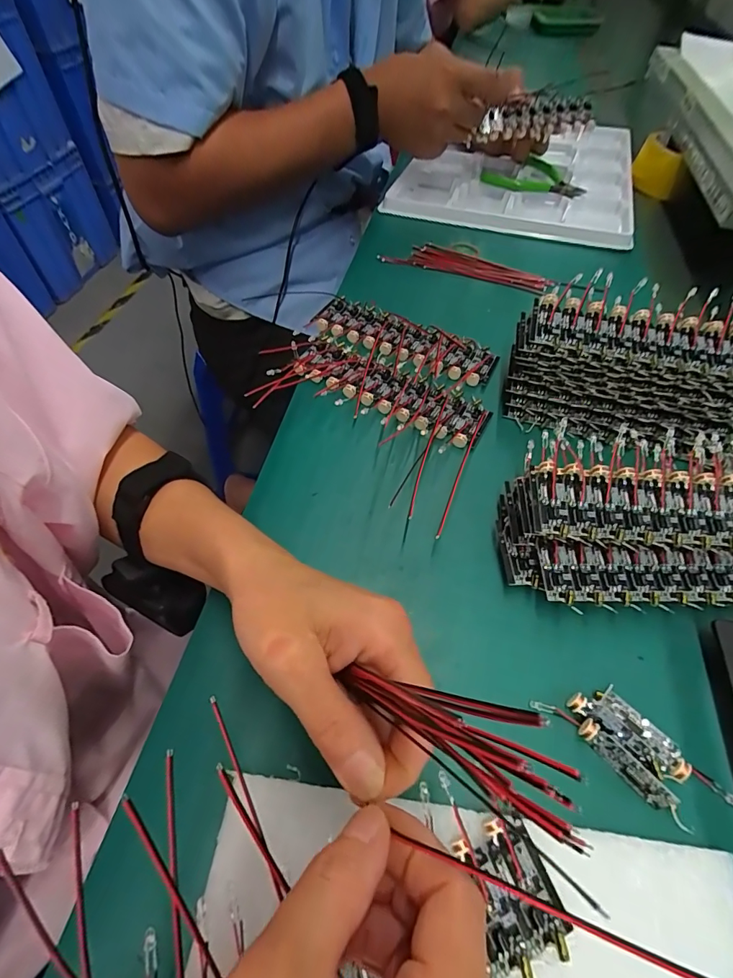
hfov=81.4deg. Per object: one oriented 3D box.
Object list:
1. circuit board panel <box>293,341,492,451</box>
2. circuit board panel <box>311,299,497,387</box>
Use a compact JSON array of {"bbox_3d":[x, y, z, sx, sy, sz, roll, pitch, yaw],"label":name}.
[{"bbox_3d":[0.017,-0.077,0.336,0.156,0.013,0.046,26,59,14],"label":"circuit board panel"},{"bbox_3d":[0.032,-0.128,0.369,0.159,0.009,0.056,25,58,14],"label":"circuit board panel"}]

